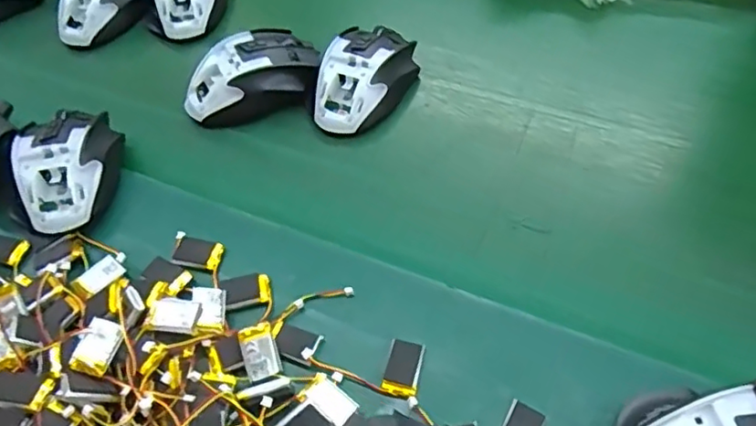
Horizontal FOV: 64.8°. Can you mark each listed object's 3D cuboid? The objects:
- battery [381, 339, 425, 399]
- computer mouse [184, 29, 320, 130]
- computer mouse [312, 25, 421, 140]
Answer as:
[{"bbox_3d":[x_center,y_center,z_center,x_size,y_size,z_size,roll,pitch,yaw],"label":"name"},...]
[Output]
[{"bbox_3d":[0.015,0.091,0.352,0.020,0.004,0.032,11,56,13],"label":"battery"},{"bbox_3d":[-0.108,-0.119,0.500,0.116,0.034,0.072,-16,55,-6],"label":"computer mouse"},{"bbox_3d":[-0.011,-0.113,0.493,0.063,0.040,0.107,20,59,19],"label":"computer mouse"}]

